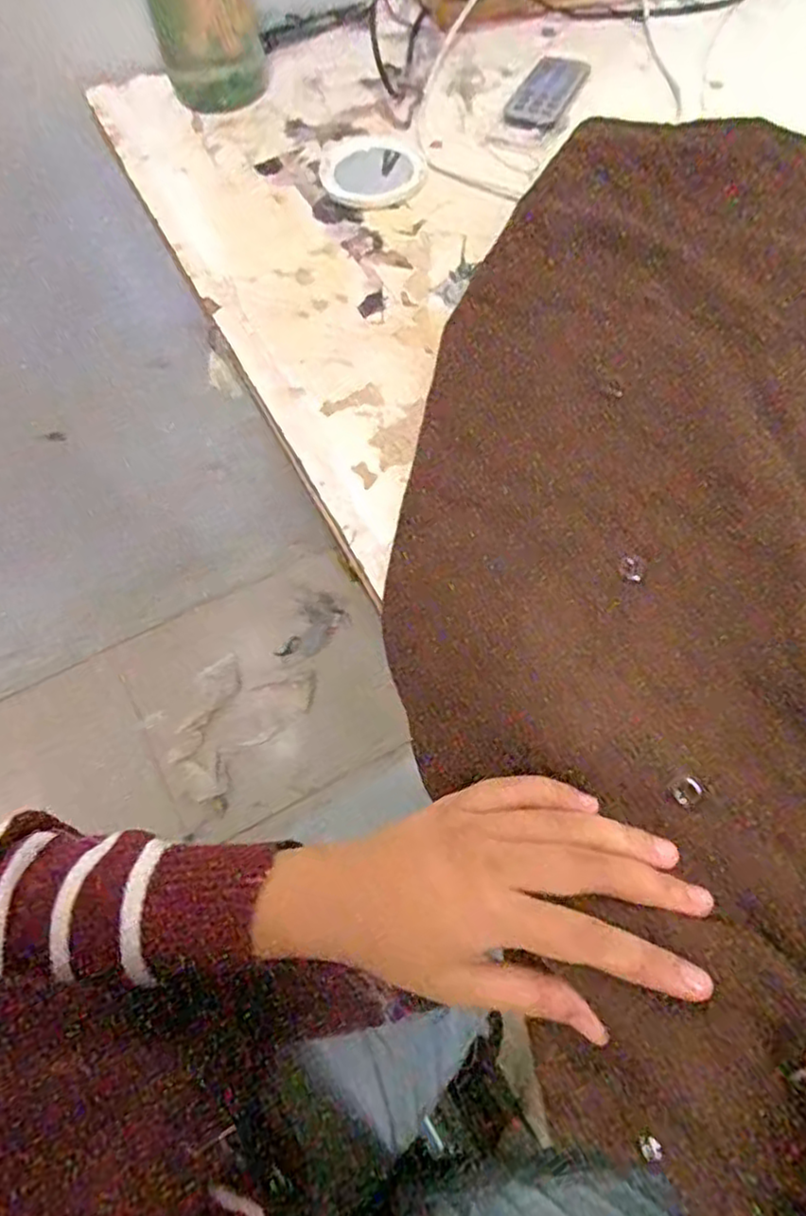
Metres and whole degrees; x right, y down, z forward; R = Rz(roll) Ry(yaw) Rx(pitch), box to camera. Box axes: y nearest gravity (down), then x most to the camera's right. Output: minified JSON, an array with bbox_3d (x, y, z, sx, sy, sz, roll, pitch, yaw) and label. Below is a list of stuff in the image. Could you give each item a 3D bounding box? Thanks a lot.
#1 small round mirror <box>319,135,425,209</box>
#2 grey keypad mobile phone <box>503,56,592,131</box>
[{"bbox_3d":[-0.019,-0.313,0.494,0.069,0.008,0.079,25,69,11],"label":"small round mirror"},{"bbox_3d":[0.109,-0.392,0.528,0.044,0.009,0.076,25,67,15],"label":"grey keypad mobile phone"}]

